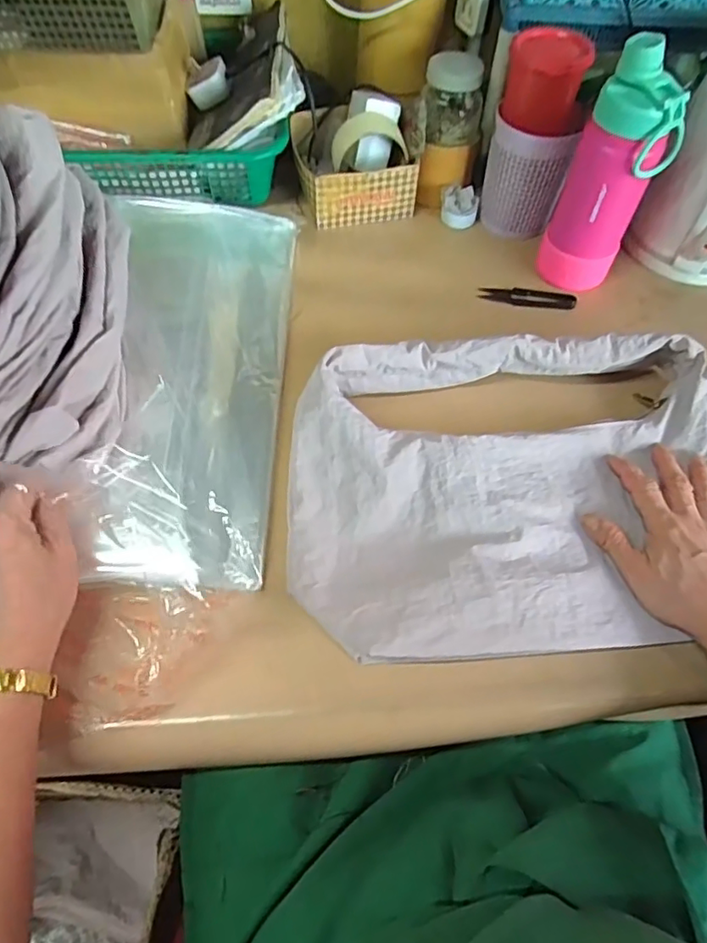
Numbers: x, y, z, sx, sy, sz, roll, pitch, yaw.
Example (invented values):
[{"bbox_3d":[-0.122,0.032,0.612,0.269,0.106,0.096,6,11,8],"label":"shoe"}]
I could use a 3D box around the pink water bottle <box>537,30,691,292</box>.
[{"bbox_3d":[0.241,-0.274,0.541,0.066,0.204,0.066,-23,63,-15],"label":"pink water bottle"}]

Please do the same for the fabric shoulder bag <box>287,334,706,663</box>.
[{"bbox_3d":[0.149,0.007,0.455,0.392,0.046,0.263,-3,59,-5],"label":"fabric shoulder bag"}]

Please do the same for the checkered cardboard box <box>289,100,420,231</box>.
[{"bbox_3d":[-0.002,-0.361,0.671,0.133,0.064,0.139,-10,60,-8],"label":"checkered cardboard box"}]

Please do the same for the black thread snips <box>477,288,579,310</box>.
[{"bbox_3d":[0.185,-0.186,0.606,0.099,0.013,0.023,12,59,4],"label":"black thread snips"}]

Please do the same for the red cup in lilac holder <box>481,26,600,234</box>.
[{"bbox_3d":[0.186,-0.348,0.600,0.084,0.169,0.076,17,60,7],"label":"red cup in lilac holder"}]

